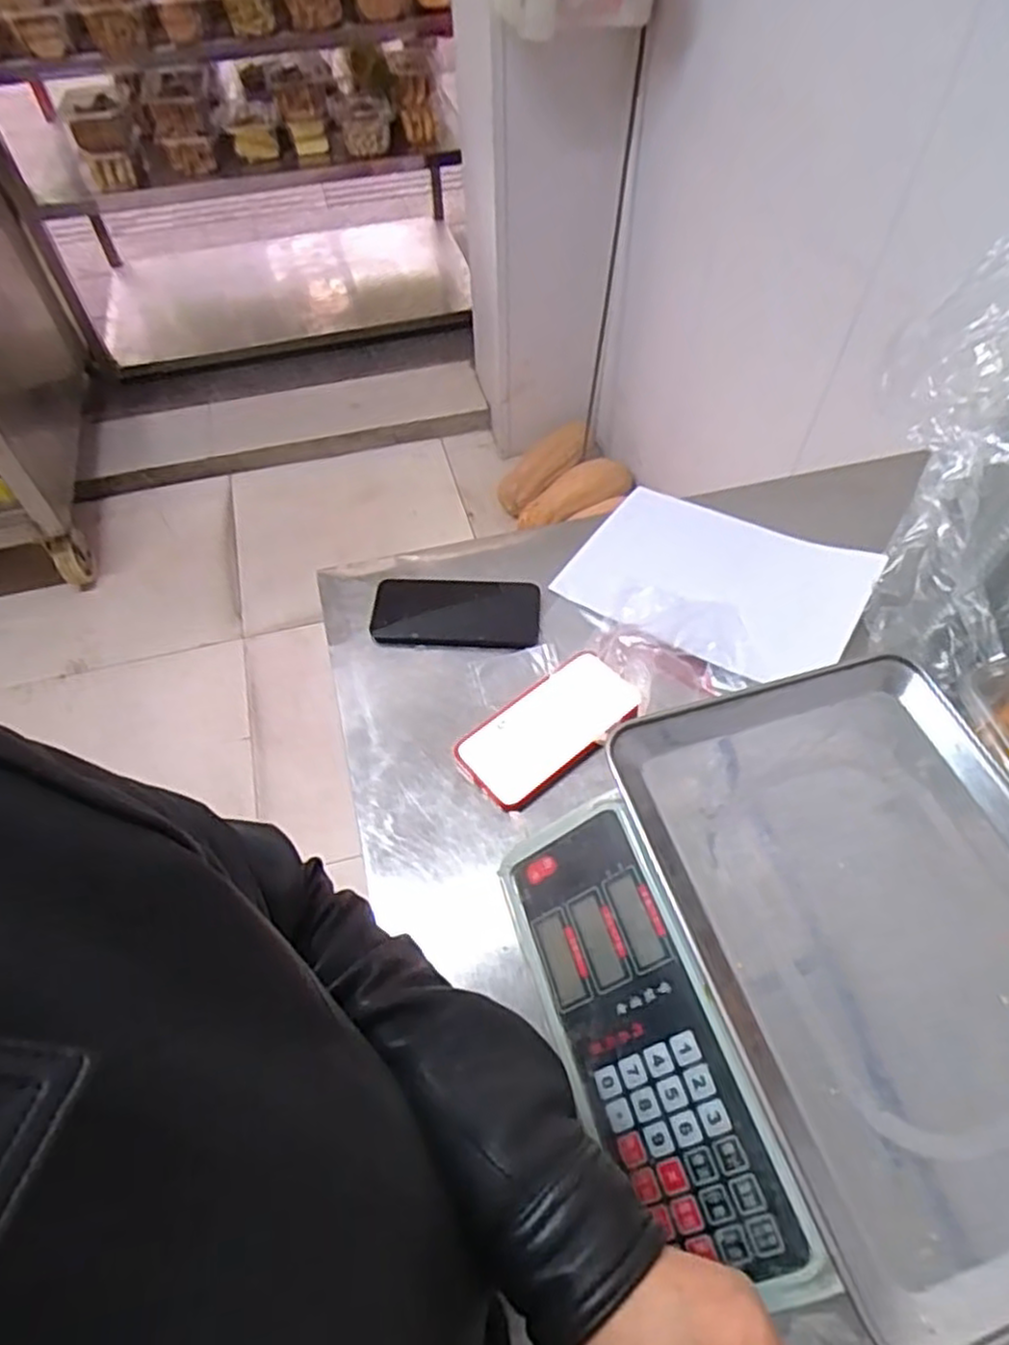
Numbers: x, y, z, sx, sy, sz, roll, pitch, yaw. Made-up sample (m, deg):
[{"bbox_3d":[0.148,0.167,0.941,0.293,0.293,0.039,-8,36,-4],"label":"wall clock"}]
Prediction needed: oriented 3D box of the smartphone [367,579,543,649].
[{"bbox_3d":[-0.046,-0.058,0.703,0.161,0.012,0.076,1,55,3],"label":"smartphone"}]

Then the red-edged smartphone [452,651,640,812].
[{"bbox_3d":[0.039,0.046,0.618,0.156,0.017,0.082,-35,61,-21],"label":"red-edged smartphone"}]

